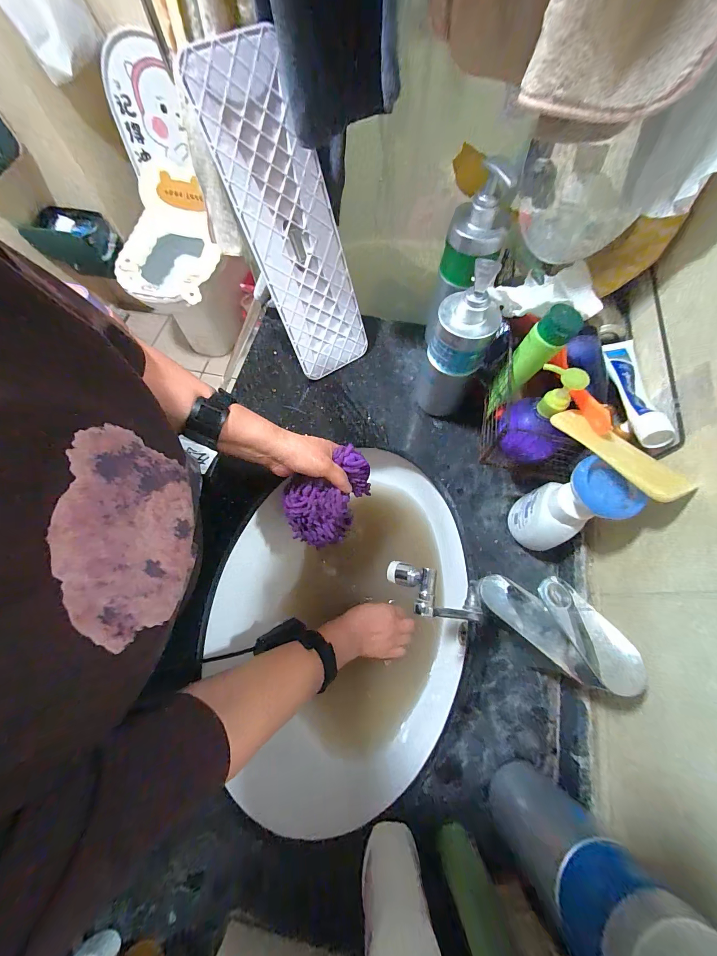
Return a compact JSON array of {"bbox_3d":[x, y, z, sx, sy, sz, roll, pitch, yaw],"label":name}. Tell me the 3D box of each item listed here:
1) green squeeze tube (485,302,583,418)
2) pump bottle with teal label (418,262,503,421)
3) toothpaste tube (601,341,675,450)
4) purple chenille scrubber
[{"bbox_3d":[0.196,-0.134,0.393,0.034,0.146,0.045,-22,69,-29],"label":"green squeeze tube"},{"bbox_3d":[0.129,-0.174,0.454,0.079,0.224,0.084,20,70,8],"label":"pump bottle with teal label"},{"bbox_3d":[0.301,-0.104,0.362,0.036,0.025,0.164,11,55,5],"label":"toothpaste tube"},{"bbox_3d":[-0.047,0.027,0.468,0.098,0.099,0.132,30,72,12],"label":"purple chenille scrubber"}]

